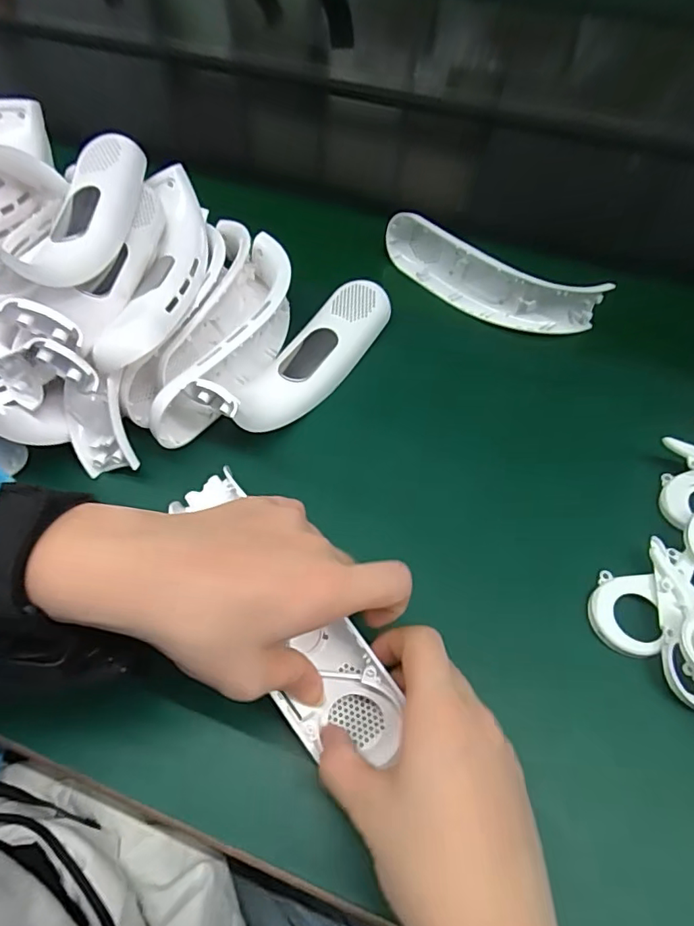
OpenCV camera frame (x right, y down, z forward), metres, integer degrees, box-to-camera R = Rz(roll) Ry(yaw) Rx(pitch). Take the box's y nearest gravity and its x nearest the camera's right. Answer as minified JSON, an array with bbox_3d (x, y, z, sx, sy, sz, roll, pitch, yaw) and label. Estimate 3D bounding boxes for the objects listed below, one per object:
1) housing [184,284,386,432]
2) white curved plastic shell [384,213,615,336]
[{"bbox_3d":[-0.030,-0.083,0.388,0.045,0.070,0.184,31,64,20],"label":"housing"},{"bbox_3d":[0.116,-0.161,0.452,0.196,0.043,0.041,23,62,16],"label":"white curved plastic shell"}]

